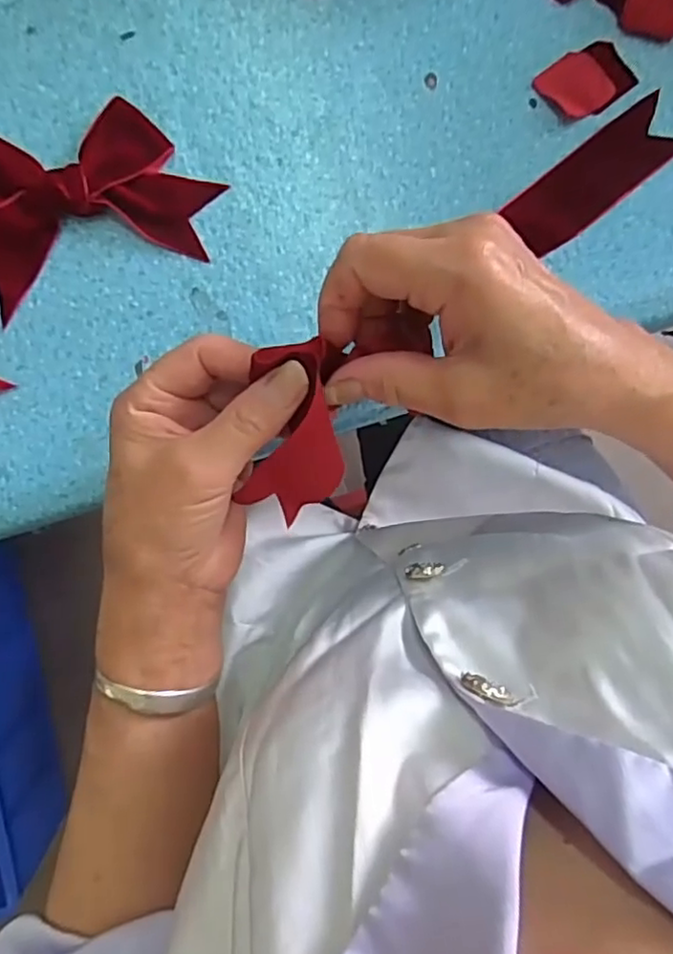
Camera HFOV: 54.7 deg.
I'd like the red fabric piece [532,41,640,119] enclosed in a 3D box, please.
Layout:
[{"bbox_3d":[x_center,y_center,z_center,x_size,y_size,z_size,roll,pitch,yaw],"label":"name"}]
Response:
[{"bbox_3d":[0.142,-0.225,0.368,0.051,0.004,0.036,-34,96,-2],"label":"red fabric piece"}]

